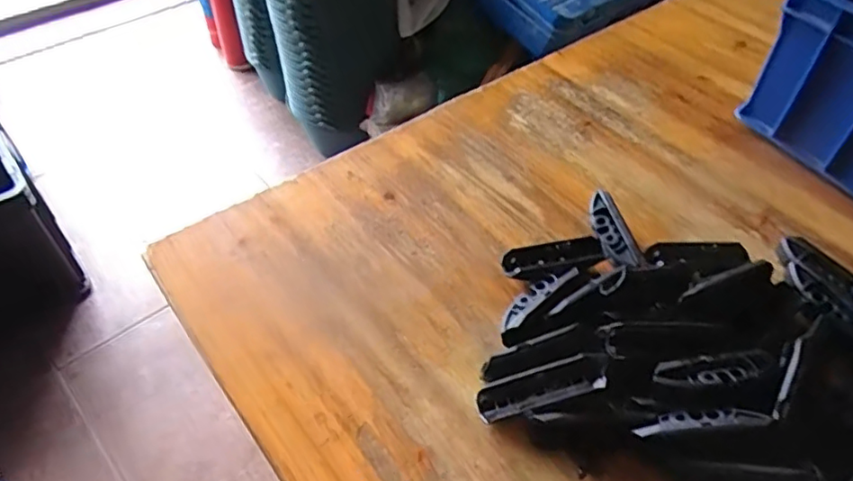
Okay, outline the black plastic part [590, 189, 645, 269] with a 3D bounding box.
[{"bbox_3d":[0.130,-0.007,0.414,0.022,0.010,0.065,-27,55,14],"label":"black plastic part"}]

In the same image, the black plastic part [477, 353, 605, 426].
[{"bbox_3d":[0.066,0.084,0.332,0.076,0.013,0.020,-21,50,6],"label":"black plastic part"}]

